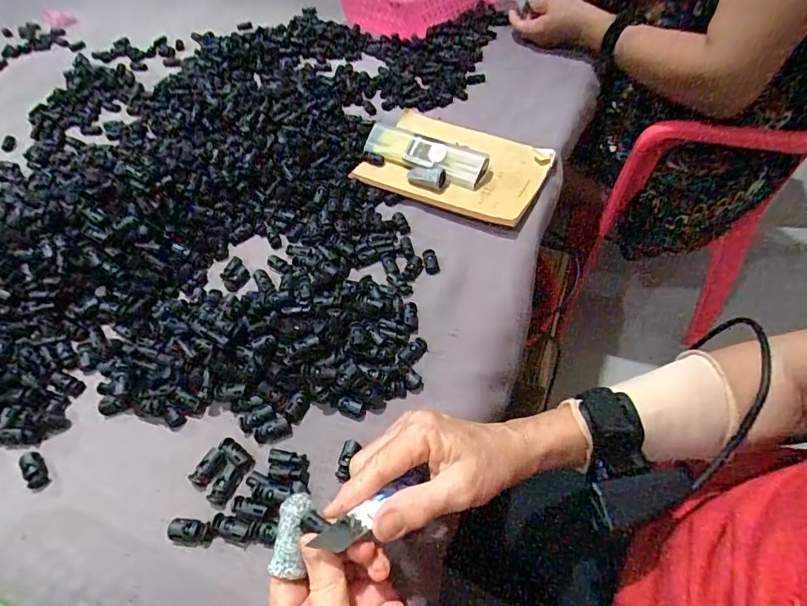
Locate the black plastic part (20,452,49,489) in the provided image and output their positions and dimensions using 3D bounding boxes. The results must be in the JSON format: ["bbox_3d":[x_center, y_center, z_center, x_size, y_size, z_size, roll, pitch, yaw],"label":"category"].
[{"bbox_3d":[-0.276,0.123,0.342,0.014,0.008,0.031,-34,57,-24],"label":"black plastic part"}]

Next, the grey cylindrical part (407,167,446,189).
[{"bbox_3d":[0.027,-0.147,0.535,0.045,0.019,0.021,13,52,13],"label":"grey cylindrical part"}]

